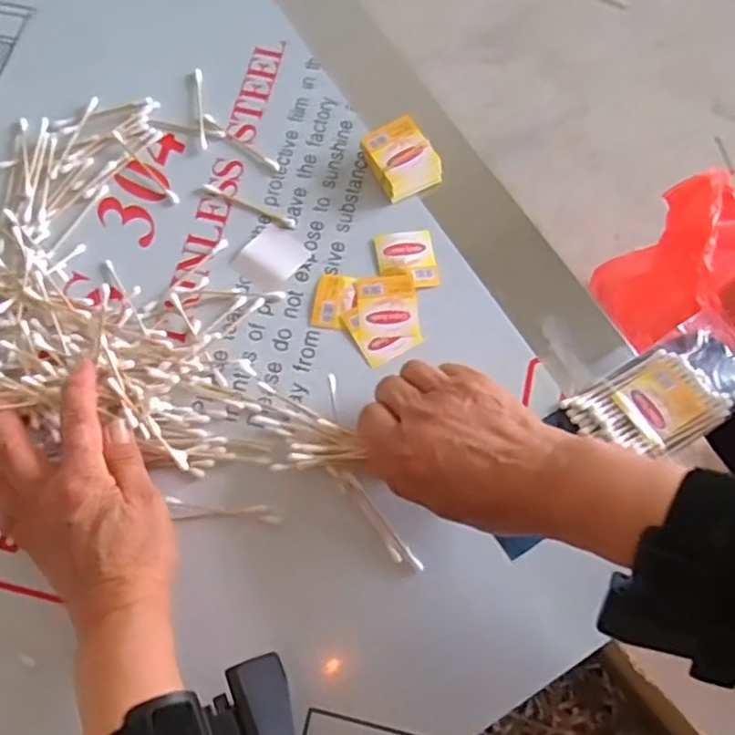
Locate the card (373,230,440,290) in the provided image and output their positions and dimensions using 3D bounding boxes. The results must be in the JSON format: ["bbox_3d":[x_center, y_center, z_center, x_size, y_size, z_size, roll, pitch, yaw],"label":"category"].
[{"bbox_3d":[0.027,-0.075,0.466,0.039,0.004,0.044,-10,72,-4],"label":"card"}]

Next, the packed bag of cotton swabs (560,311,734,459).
[{"bbox_3d":[0.191,0.016,0.429,0.120,0.014,0.061,-31,74,-10],"label":"packed bag of cotton swabs"}]

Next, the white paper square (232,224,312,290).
[{"bbox_3d":[-0.066,-0.076,0.466,0.039,0.004,0.045,39,75,12],"label":"white paper square"}]

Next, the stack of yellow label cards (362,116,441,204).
[{"bbox_3d":[0.023,-0.146,0.480,0.042,0.023,0.051,-28,74,-9],"label":"stack of yellow label cards"}]

